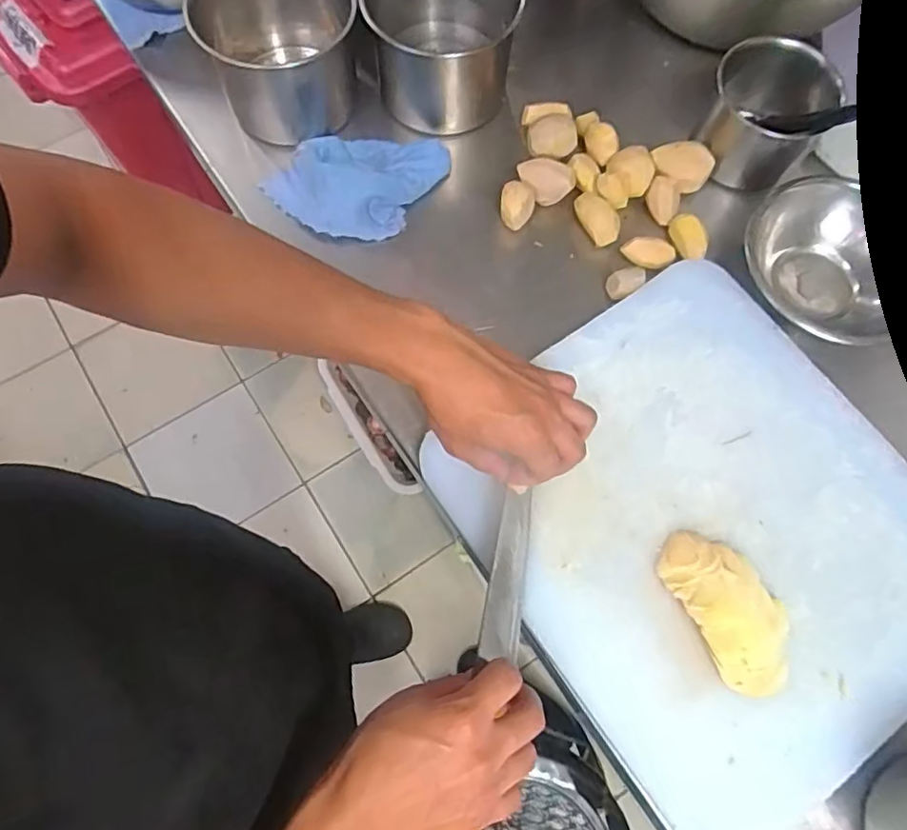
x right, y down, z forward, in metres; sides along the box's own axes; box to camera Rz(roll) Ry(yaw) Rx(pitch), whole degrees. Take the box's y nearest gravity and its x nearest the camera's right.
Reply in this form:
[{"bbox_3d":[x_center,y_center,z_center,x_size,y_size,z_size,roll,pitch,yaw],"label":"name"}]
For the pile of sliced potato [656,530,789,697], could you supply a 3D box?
[{"bbox_3d":[0.214,0.148,0.453,0.069,0.022,0.124,-27,77,-6],"label":"pile of sliced potato"}]

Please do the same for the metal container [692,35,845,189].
[{"bbox_3d":[0.303,-0.293,0.577,0.113,0.092,0.088,34,74,8],"label":"metal container"}]

